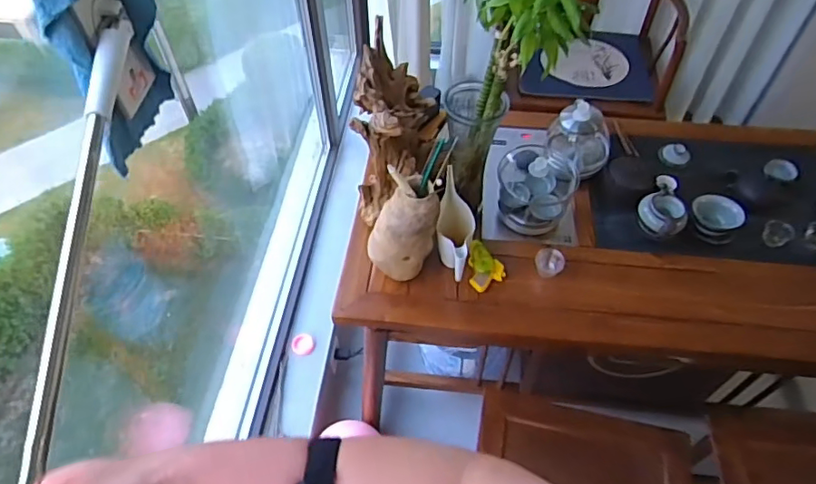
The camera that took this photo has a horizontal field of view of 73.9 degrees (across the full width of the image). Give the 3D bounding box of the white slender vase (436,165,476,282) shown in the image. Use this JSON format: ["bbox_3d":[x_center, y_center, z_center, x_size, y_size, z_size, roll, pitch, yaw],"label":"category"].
[{"bbox_3d":[0.092,-0.028,1.065,0.072,0.135,0.183,2,51,2],"label":"white slender vase"}]

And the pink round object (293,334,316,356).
[{"bbox_3d":[-0.302,0.297,1.561,0.064,0.019,0.064,0,51,0],"label":"pink round object"}]

